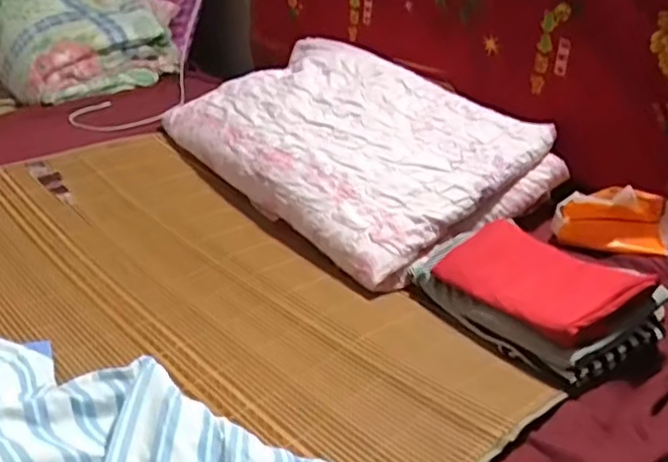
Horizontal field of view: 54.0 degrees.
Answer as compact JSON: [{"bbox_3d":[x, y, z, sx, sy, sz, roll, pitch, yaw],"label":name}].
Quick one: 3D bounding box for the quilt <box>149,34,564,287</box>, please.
[{"bbox_3d":[0.021,-0.184,1.178,0.455,0.087,0.679,-33,48,-24],"label":"quilt"}]

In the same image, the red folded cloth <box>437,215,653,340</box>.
[{"bbox_3d":[0.246,0.051,0.803,0.144,0.020,0.220,-24,33,-24],"label":"red folded cloth"}]

